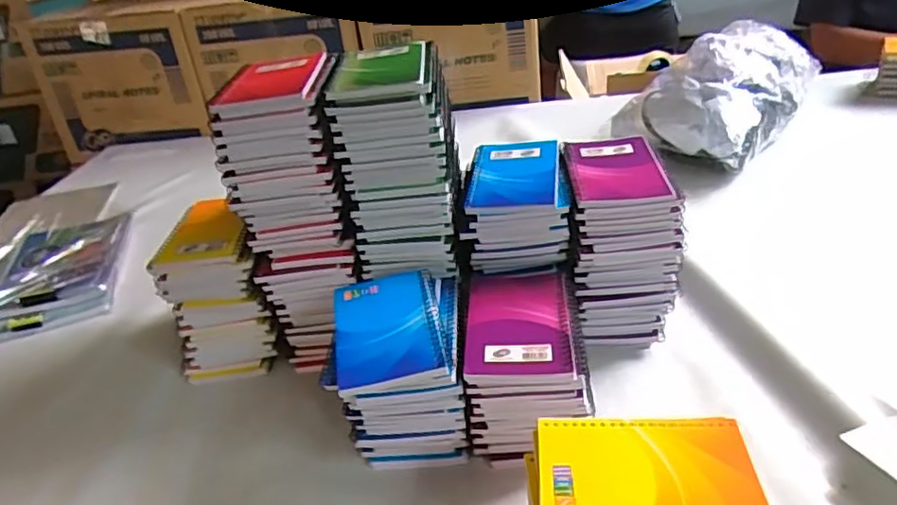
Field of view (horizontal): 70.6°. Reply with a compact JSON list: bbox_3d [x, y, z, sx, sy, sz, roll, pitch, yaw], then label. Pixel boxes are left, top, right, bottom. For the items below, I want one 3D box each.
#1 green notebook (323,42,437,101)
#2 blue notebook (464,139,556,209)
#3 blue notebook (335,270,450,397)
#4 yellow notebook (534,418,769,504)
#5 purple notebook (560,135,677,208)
[{"bbox_3d":[-0.057,-0.163,0.569,0.086,0.016,0.119,-6,31,4],"label":"green notebook"},{"bbox_3d":[0.063,-0.075,0.607,0.080,0.015,0.123,-2,32,10],"label":"blue notebook"},{"bbox_3d":[-0.049,0.060,0.510,0.083,0.012,0.124,-11,31,-4],"label":"blue notebook"},{"bbox_3d":[0.121,0.136,0.396,0.129,0.008,0.082,-4,31,7],"label":"yellow notebook"},{"bbox_3d":[0.156,-0.079,0.594,0.085,0.012,0.122,-5,31,5],"label":"purple notebook"}]

